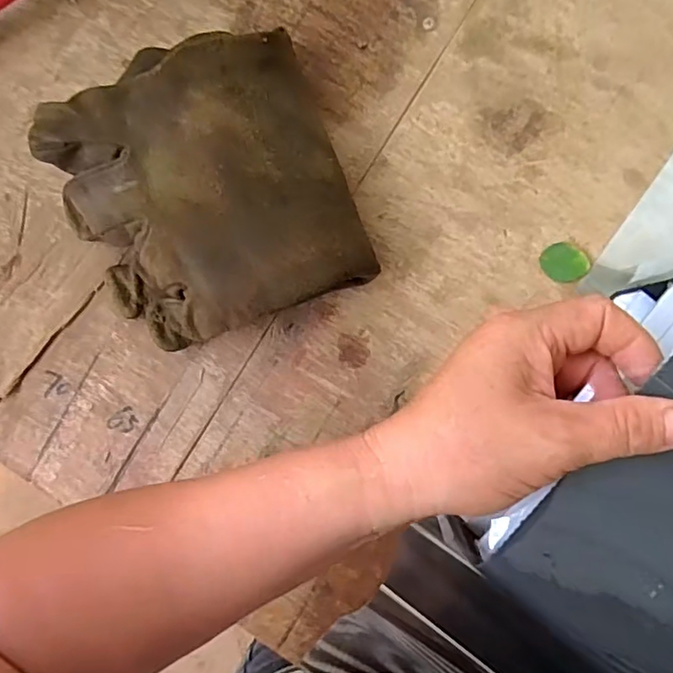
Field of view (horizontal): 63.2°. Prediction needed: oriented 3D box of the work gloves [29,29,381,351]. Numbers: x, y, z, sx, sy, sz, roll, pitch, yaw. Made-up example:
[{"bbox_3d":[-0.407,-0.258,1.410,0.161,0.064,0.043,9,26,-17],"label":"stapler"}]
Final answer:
[{"bbox_3d":[-0.080,-0.078,0.331,0.171,0.065,0.155,-20,87,4],"label":"work gloves"}]

